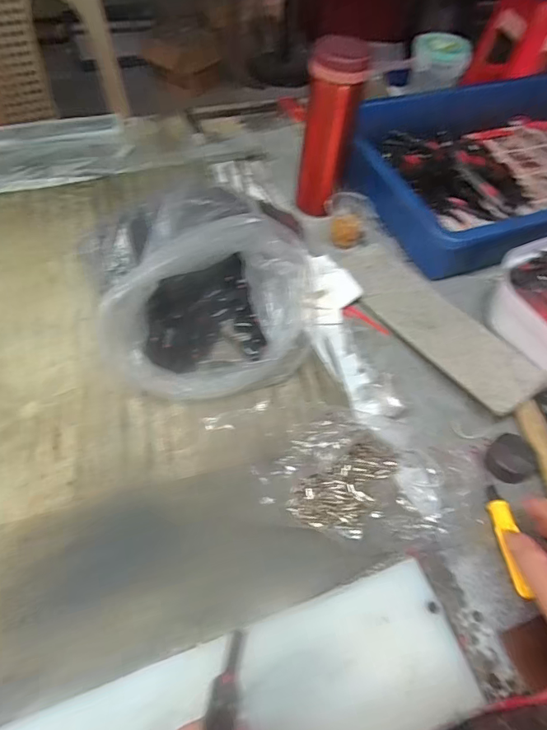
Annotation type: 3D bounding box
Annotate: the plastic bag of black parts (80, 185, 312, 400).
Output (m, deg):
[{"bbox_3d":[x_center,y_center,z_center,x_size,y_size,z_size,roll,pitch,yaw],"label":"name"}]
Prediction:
[{"bbox_3d":[-0.066,-0.076,0.451,0.193,0.091,0.206,-15,57,-14],"label":"plastic bag of black parts"}]

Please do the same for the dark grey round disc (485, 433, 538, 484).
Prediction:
[{"bbox_3d":[0.204,0.079,0.395,0.042,0.011,0.037,-35,64,-25],"label":"dark grey round disc"}]

